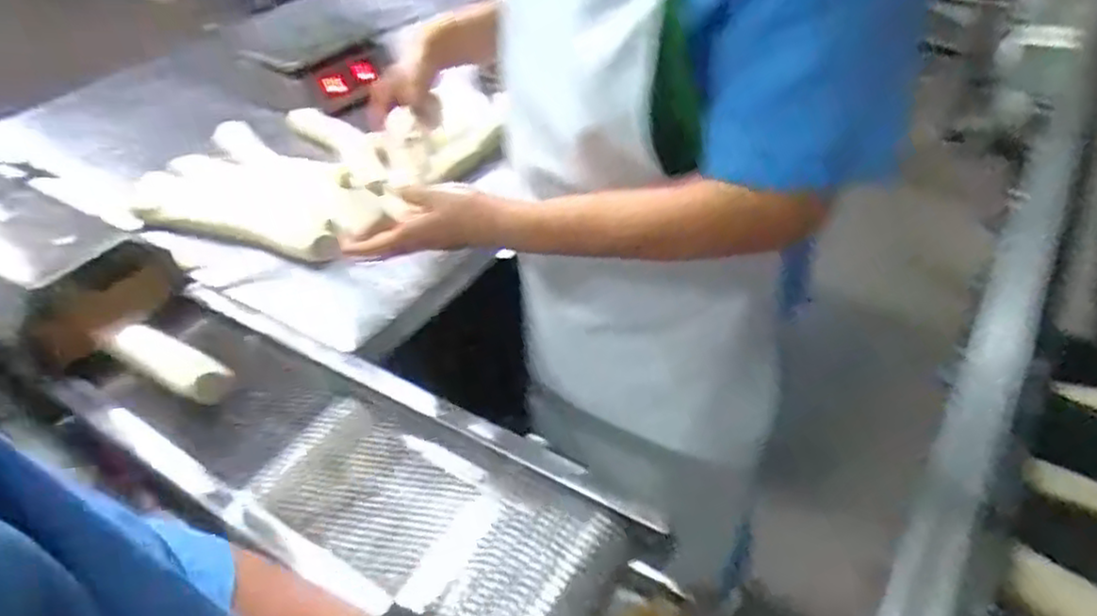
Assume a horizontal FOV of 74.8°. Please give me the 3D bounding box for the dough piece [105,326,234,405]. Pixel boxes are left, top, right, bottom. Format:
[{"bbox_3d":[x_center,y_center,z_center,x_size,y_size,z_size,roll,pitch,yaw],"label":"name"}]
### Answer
[{"bbox_3d":[-0.456,0.067,0.865,0.203,0.037,0.049,20,47,28],"label":"dough piece"}]

